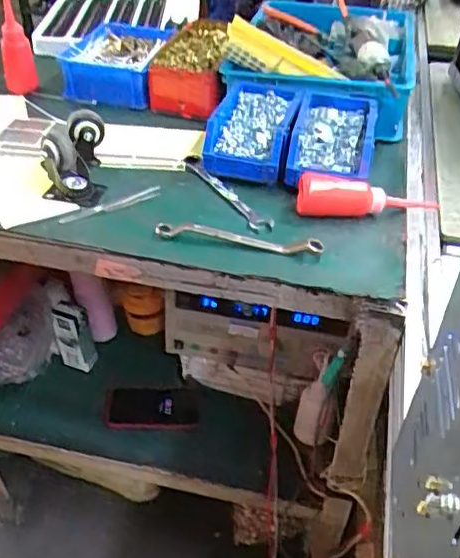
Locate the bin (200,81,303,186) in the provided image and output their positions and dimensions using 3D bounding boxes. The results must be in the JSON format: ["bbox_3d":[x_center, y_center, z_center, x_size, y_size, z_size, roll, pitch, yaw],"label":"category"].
[{"bbox_3d":[0.030,-0.200,0.747,0.105,0.055,0.156,9,42,10],"label":"bin"}]

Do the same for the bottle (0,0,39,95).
[{"bbox_3d":[-0.327,-0.359,0.857,0.048,0.160,0.050,-13,43,-16],"label":"bottle"}]

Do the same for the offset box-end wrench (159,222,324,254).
[{"bbox_3d":[0.010,-0.046,0.625,0.182,0.020,0.026,8,41,8],"label":"offset box-end wrench"}]

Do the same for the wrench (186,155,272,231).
[{"bbox_3d":[-0.007,-0.106,0.689,0.025,0.017,0.166,-25,47,-26],"label":"wrench"}]

